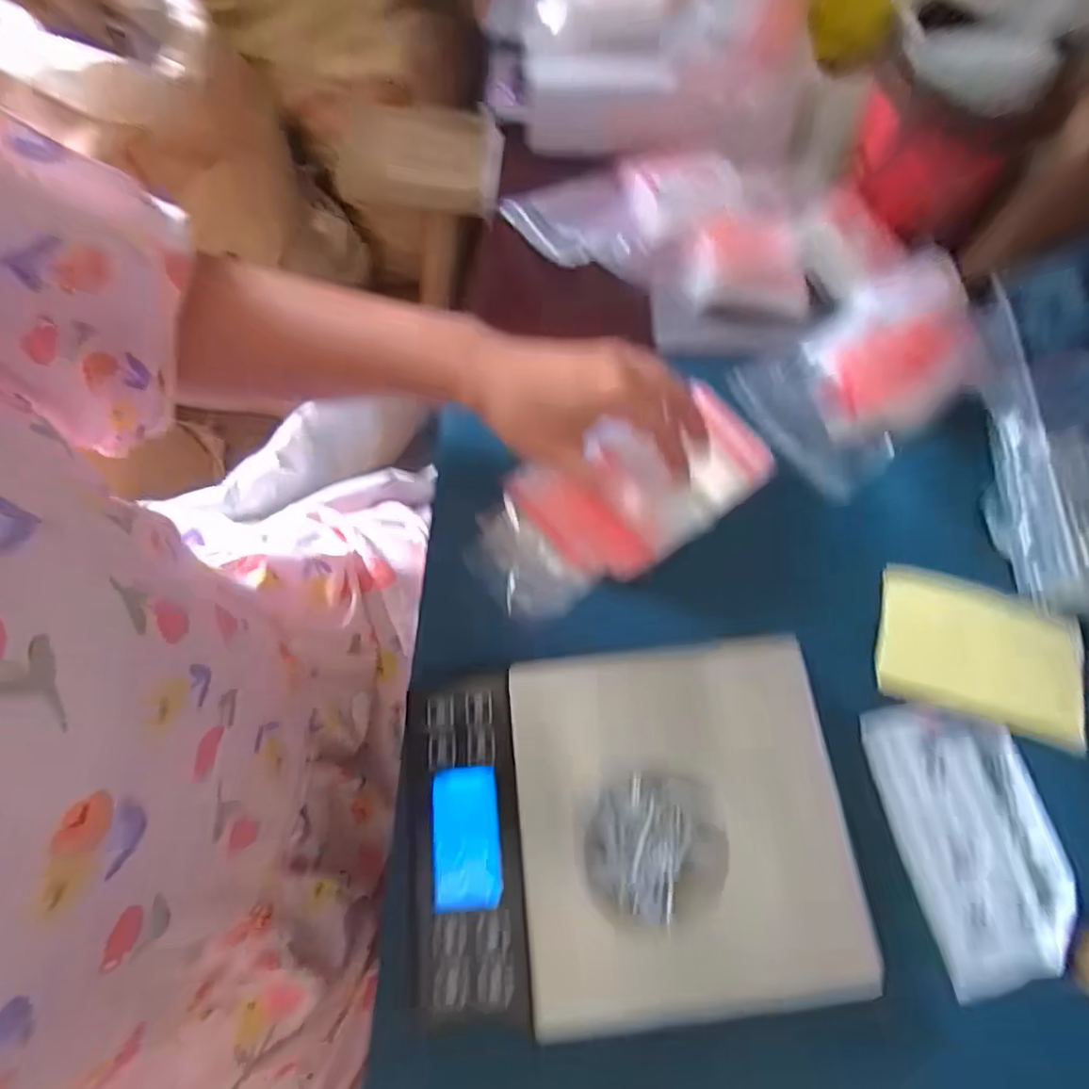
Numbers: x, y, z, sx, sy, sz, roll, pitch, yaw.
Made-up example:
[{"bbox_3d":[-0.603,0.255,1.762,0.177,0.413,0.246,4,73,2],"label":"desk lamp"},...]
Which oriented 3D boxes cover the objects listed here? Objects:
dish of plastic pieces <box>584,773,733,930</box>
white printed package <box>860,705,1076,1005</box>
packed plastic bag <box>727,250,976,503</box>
[{"bbox_3d":[0.050,0.141,0.277,0.061,0.025,0.061,1,70,-2],"label":"dish of plastic pieces"},{"bbox_3d":[0.230,0.155,0.317,0.079,0.006,0.134,-12,70,1],"label":"white printed package"},{"bbox_3d":[0.223,-0.124,0.394,0.153,0.042,0.101,-35,75,-13],"label":"packed plastic bag"}]

